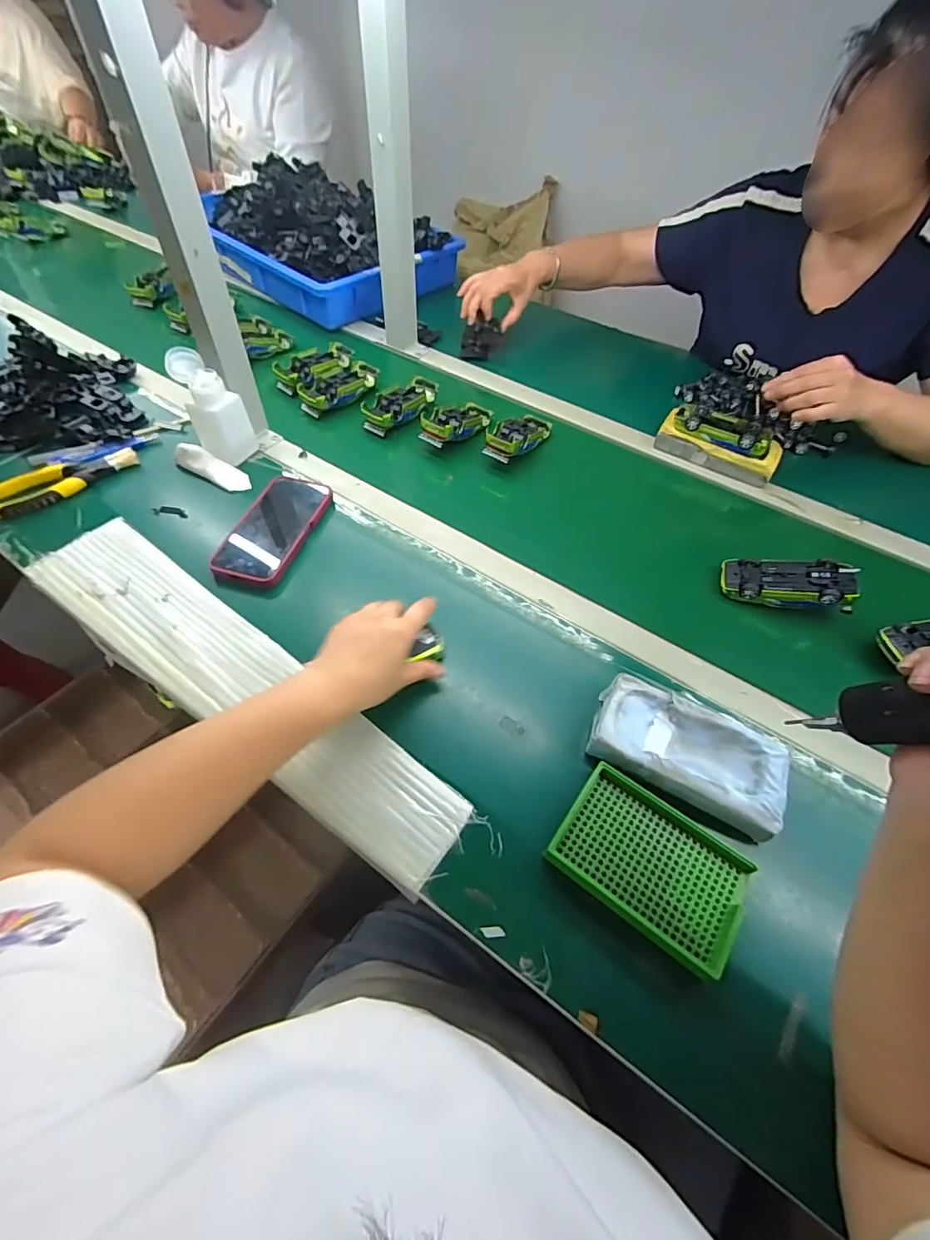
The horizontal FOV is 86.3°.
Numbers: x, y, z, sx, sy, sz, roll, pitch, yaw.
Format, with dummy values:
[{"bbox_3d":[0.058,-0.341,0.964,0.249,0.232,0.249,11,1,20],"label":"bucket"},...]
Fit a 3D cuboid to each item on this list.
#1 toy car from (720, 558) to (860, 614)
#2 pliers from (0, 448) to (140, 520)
[{"bbox_3d":[0.366,-0.040,0.567,0.130,0.036,0.060,7,52,25],"label":"toy car"},{"bbox_3d":[-0.507,-0.178,0.631,0.166,0.014,0.059,-30,62,-23],"label":"pliers"}]

